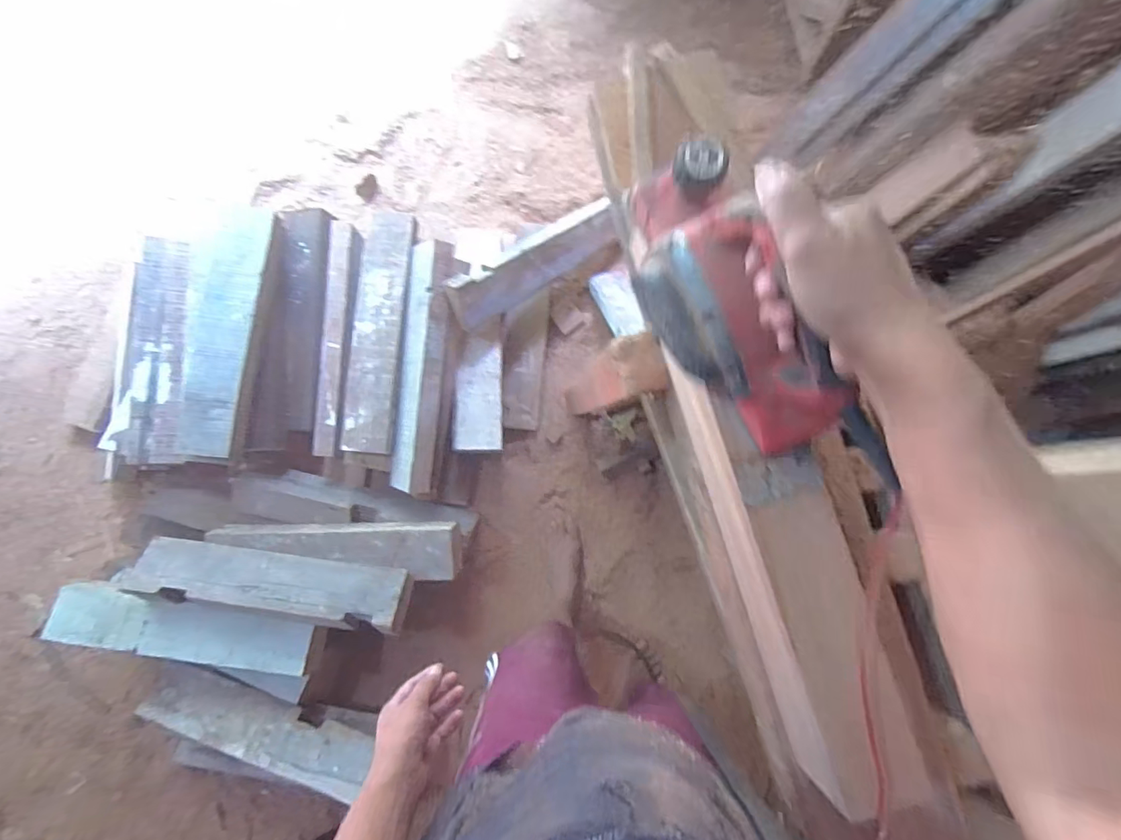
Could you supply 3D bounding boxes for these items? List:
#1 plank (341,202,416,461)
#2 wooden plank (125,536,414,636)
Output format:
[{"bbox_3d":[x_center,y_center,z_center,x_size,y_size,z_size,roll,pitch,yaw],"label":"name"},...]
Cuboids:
[{"bbox_3d":[-0.413,-0.204,1.150,0.116,0.028,0.546,4,82,5],"label":"plank"},{"bbox_3d":[-0.582,0.334,1.019,0.530,0.079,0.128,6,82,5],"label":"wooden plank"}]

